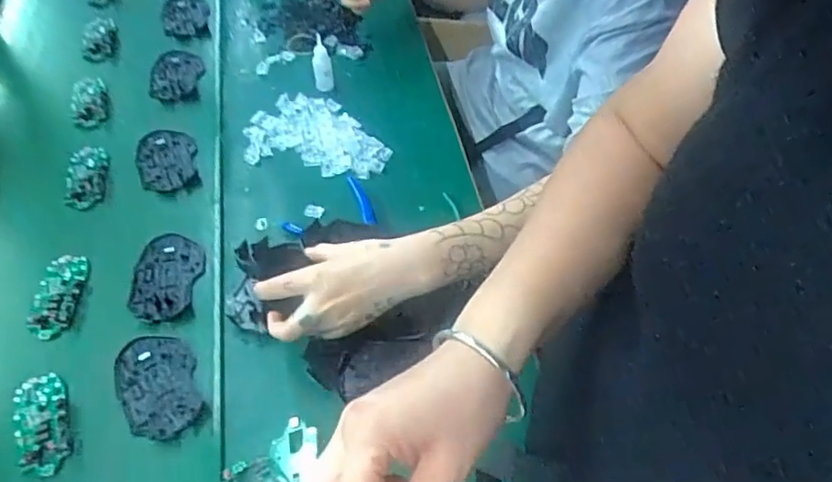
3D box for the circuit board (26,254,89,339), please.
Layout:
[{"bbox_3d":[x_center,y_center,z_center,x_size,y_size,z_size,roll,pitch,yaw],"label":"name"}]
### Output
[{"bbox_3d":[-0.381,0.057,0.638,0.046,0.005,0.103,-4,52,-2],"label":"circuit board"}]

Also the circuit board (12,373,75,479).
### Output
[{"bbox_3d":[-0.345,0.167,0.552,0.046,0.006,0.102,-22,55,-15],"label":"circuit board"}]

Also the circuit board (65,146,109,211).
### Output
[{"bbox_3d":[-0.409,-0.081,0.744,0.045,0.008,0.105,-13,53,-9],"label":"circuit board"}]

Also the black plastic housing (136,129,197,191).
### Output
[{"bbox_3d":[-0.316,-0.105,0.762,0.072,0.006,0.104,-21,54,-14],"label":"black plastic housing"}]

